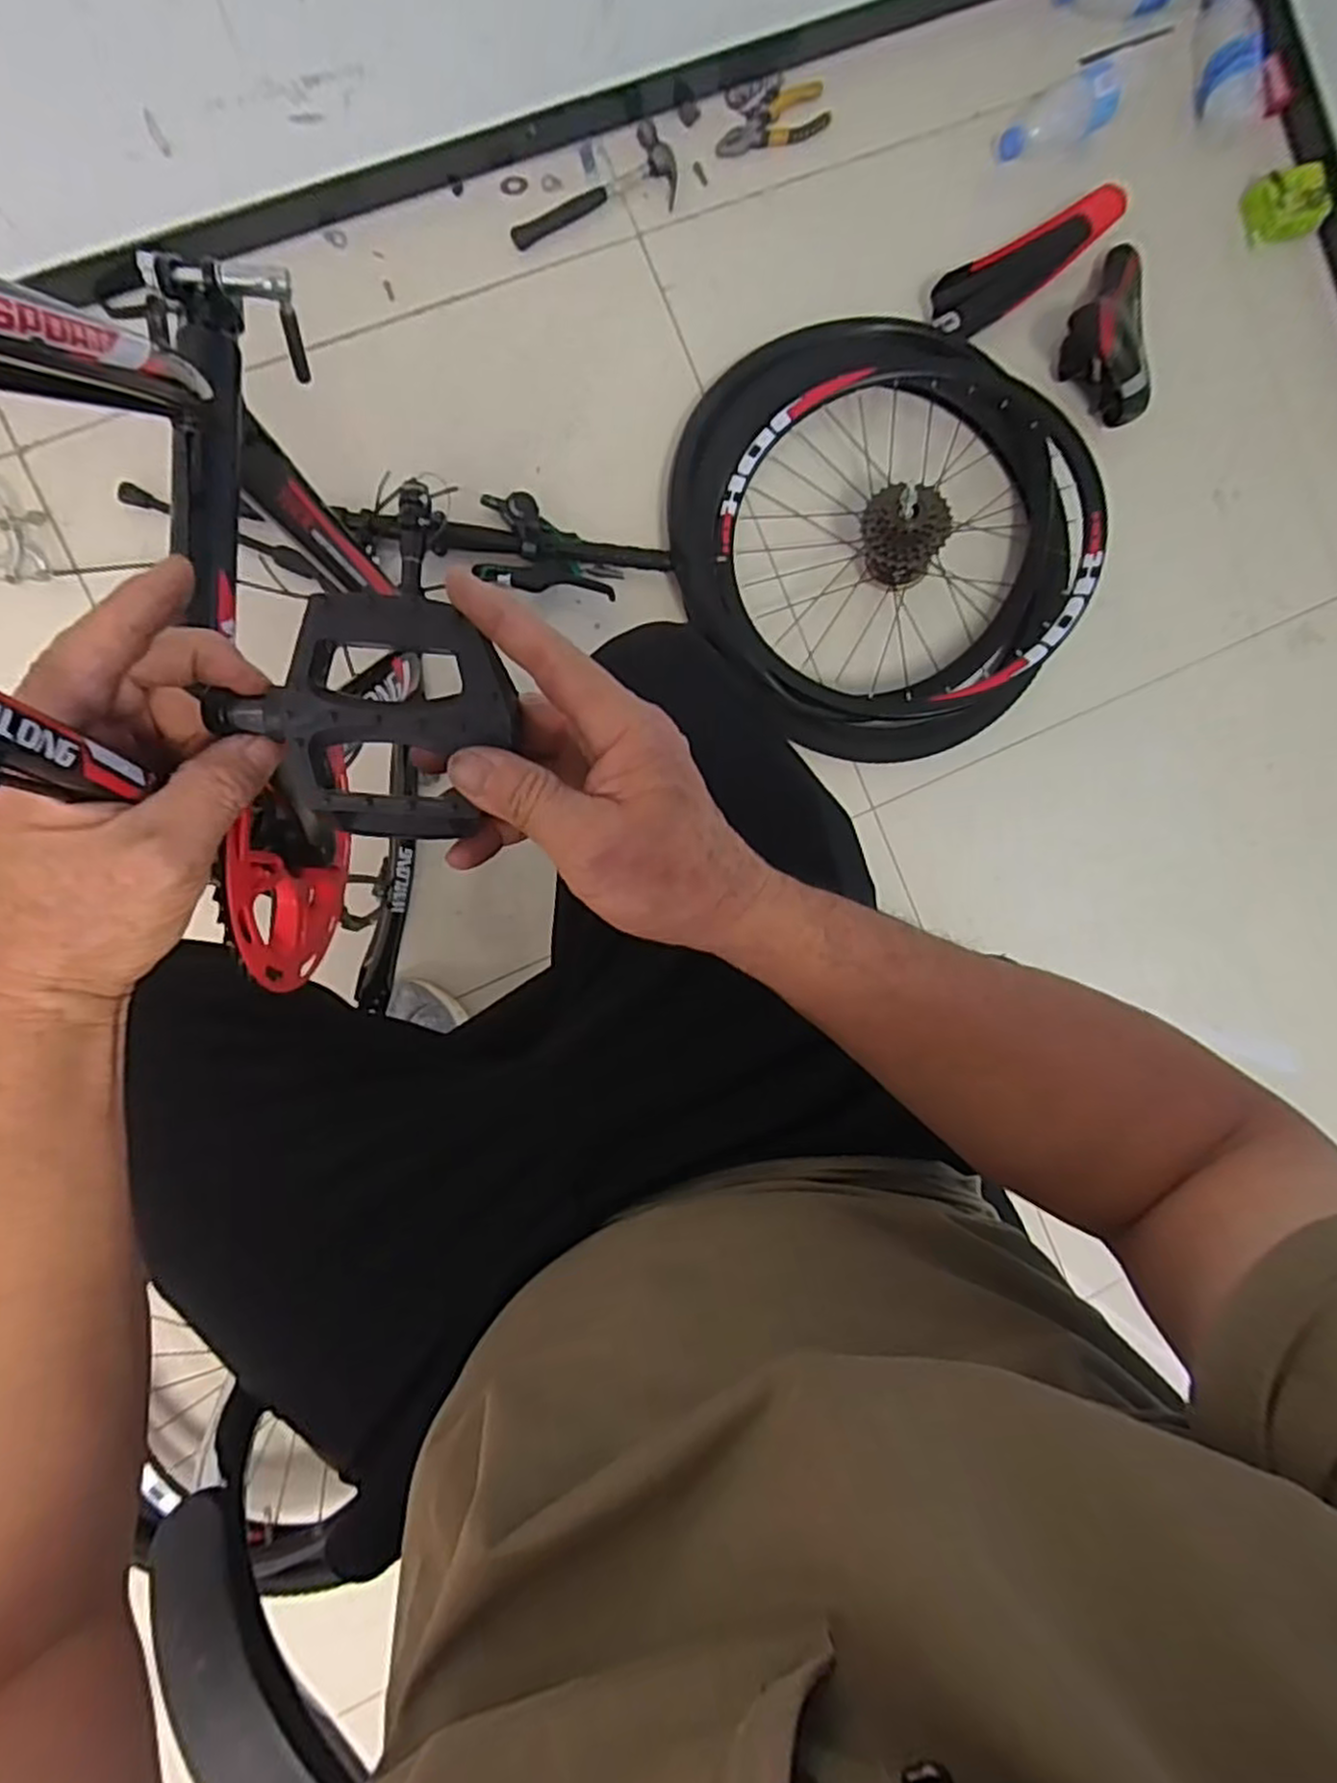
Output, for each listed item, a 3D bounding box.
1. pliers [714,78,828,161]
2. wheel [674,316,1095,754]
[{"bbox_3d":[0.132,-0.972,0.942,0.149,0.012,0.058,-25,95,-7],"label":"pliers"},{"bbox_3d":[0.260,-0.456,0.912,0.509,0.161,0.483,0,90,-6],"label":"wheel"}]

